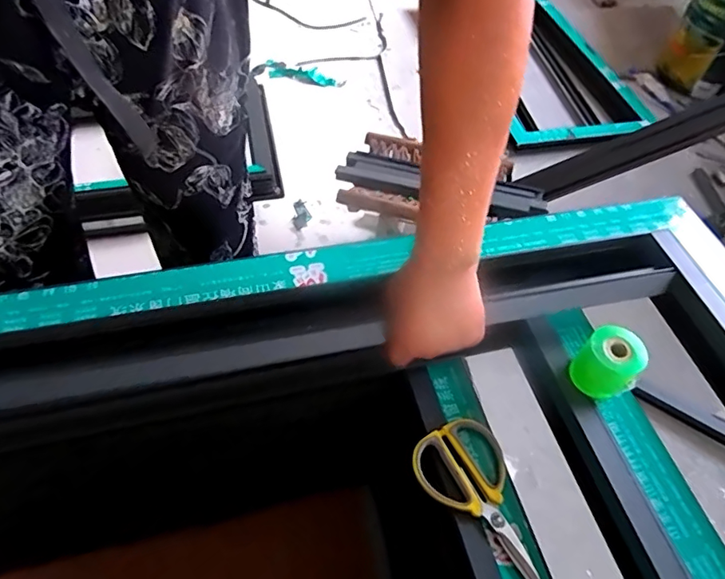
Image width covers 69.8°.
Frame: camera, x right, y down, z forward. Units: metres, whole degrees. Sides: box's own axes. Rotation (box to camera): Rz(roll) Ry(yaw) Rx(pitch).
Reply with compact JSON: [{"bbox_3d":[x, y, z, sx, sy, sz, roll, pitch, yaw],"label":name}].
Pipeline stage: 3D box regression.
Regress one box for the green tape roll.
[{"bbox_3d":[0.230,0.070,0.488,0.046,0.054,0.051,-38,64,-27],"label":"green tape roll"}]

